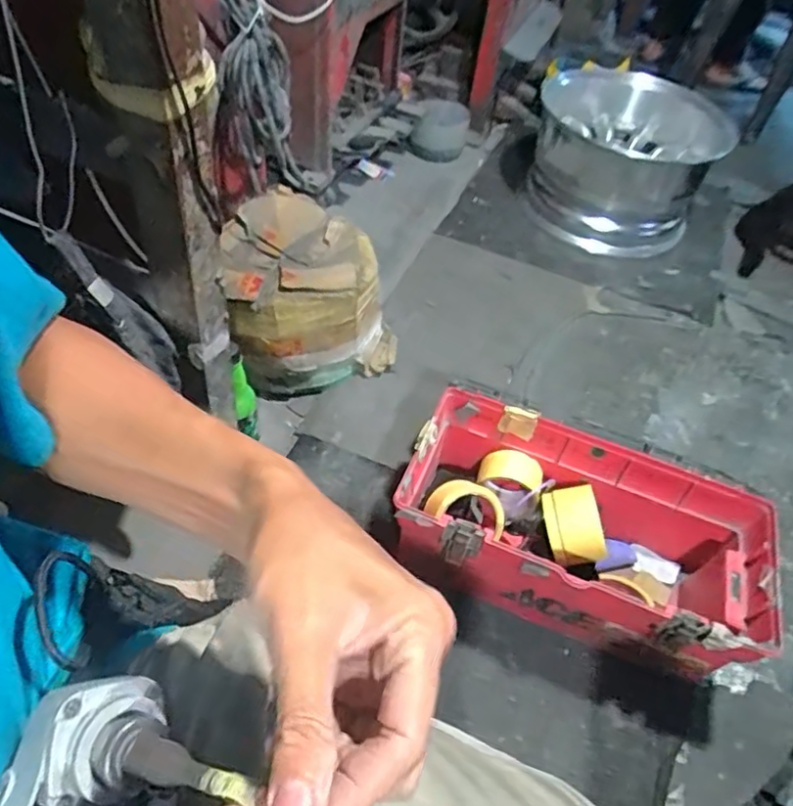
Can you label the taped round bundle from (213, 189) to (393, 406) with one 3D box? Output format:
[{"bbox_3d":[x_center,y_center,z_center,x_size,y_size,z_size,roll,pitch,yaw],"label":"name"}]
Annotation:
[{"bbox_3d":[-0.154,-0.175,0.978,0.250,0.216,0.302,-19,53,-20],"label":"taped round bundle"}]

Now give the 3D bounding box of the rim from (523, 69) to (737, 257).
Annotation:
[{"bbox_3d":[0.484,-0.553,1.340,0.403,0.236,0.394,31,54,20],"label":"rim"}]

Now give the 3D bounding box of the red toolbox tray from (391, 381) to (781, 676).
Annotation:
[{"bbox_3d":[0.218,0.170,0.745,0.414,0.175,0.200,21,51,13],"label":"red toolbox tray"}]

